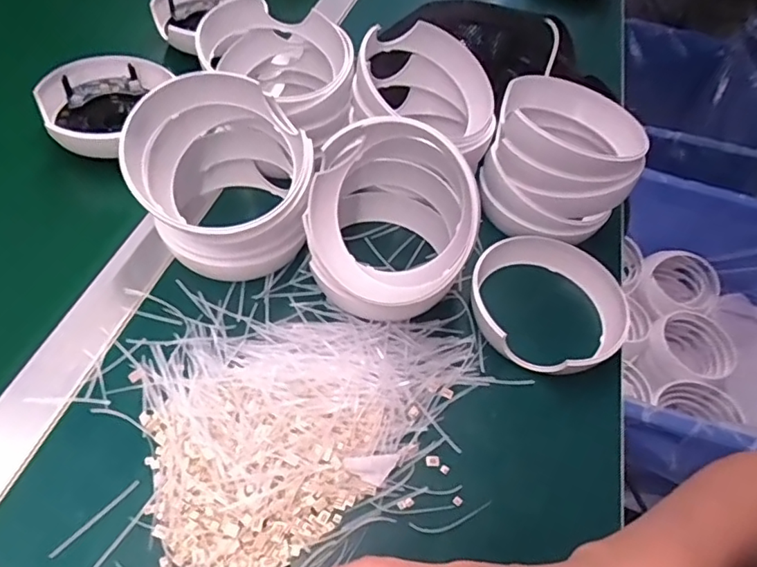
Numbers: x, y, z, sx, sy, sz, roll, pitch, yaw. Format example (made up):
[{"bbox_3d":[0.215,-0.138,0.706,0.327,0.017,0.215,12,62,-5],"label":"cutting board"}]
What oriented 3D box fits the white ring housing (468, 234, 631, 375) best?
[{"bbox_3d":[0.131,0.012,0.413,0.122,0.029,0.117,5,52,-6],"label":"white ring housing"}]

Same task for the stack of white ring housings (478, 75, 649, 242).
[{"bbox_3d":[0.151,-0.104,0.461,0.114,0.093,0.116,18,52,6],"label":"stack of white ring housings"}]

